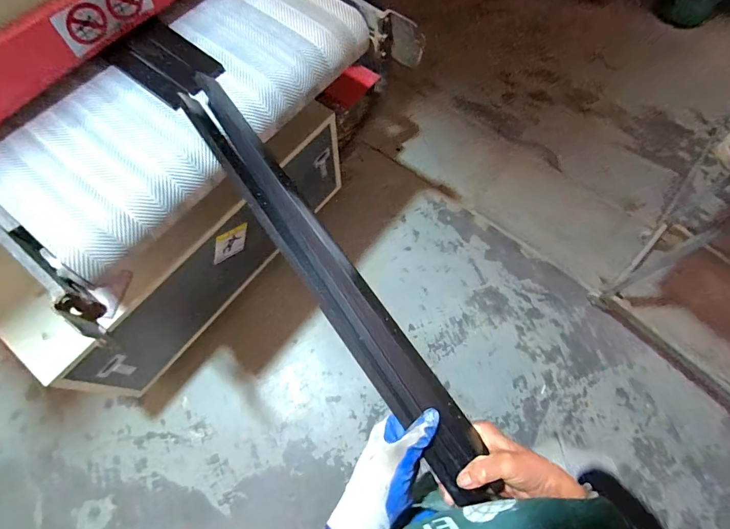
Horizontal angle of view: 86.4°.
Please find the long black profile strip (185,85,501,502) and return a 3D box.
[{"bbox_3d":[-0.065,-0.008,0.544,0.068,0.049,0.697,-34,74,-11],"label":"long black profile strip"}]

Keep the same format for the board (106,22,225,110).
[{"bbox_3d":[-0.386,-0.392,0.754,0.195,0.011,0.129,38,74,14],"label":"board"}]

